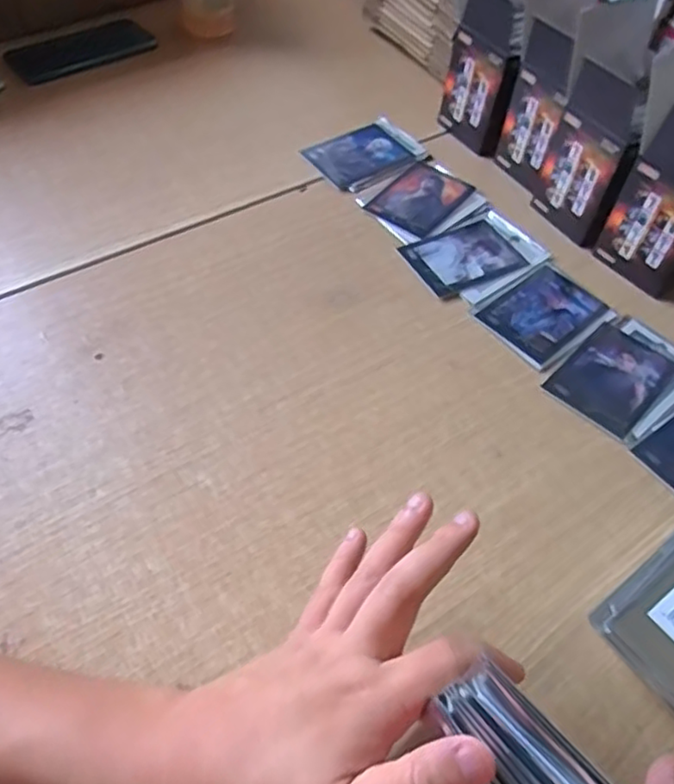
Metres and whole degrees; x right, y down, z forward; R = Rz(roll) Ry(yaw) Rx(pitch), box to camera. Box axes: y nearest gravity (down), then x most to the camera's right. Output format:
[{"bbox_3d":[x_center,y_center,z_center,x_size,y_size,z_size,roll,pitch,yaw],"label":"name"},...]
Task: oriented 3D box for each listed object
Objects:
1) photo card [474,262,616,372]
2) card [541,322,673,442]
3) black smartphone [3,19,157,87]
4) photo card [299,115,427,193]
[{"bbox_3d":[0.173,-0.065,0.542,0.104,0.004,0.077,-32,61,-24],"label":"photo card"},{"bbox_3d":[0.214,-0.011,0.504,0.069,0.004,0.098,38,59,25],"label":"card"},{"bbox_3d":[-0.297,-0.398,0.749,0.156,0.015,0.082,-34,68,-25],"label":"black smartphone"},{"bbox_3d":[0.032,-0.242,0.662,0.115,0.010,0.077,-32,67,-24],"label":"photo card"}]

